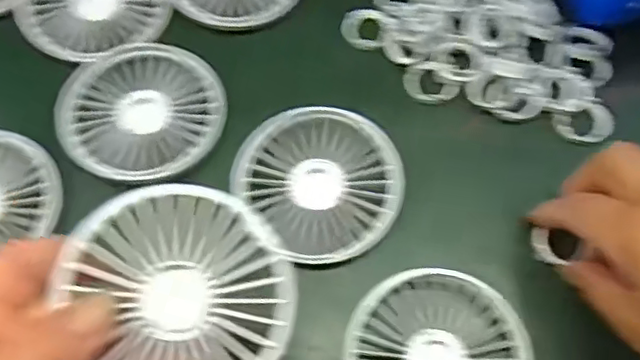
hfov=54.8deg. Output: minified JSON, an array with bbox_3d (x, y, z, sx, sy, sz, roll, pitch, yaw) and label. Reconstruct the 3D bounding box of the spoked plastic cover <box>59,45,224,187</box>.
[{"bbox_3d":[-0.100,-0.041,0.352,0.089,0.011,0.088,9,67,4],"label":"spoked plastic cover"}]

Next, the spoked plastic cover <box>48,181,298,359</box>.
[{"bbox_3d":[-0.053,0.045,0.234,0.085,0.005,0.083,17,81,-10],"label":"spoked plastic cover"}]

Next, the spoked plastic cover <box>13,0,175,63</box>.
[{"bbox_3d":[-0.137,-0.115,0.385,0.086,0.010,0.086,21,69,9],"label":"spoked plastic cover"}]

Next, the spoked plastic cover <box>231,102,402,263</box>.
[{"bbox_3d":[0.001,-0.002,0.335,0.078,0.011,0.088,-37,72,-14],"label":"spoked plastic cover"}]

